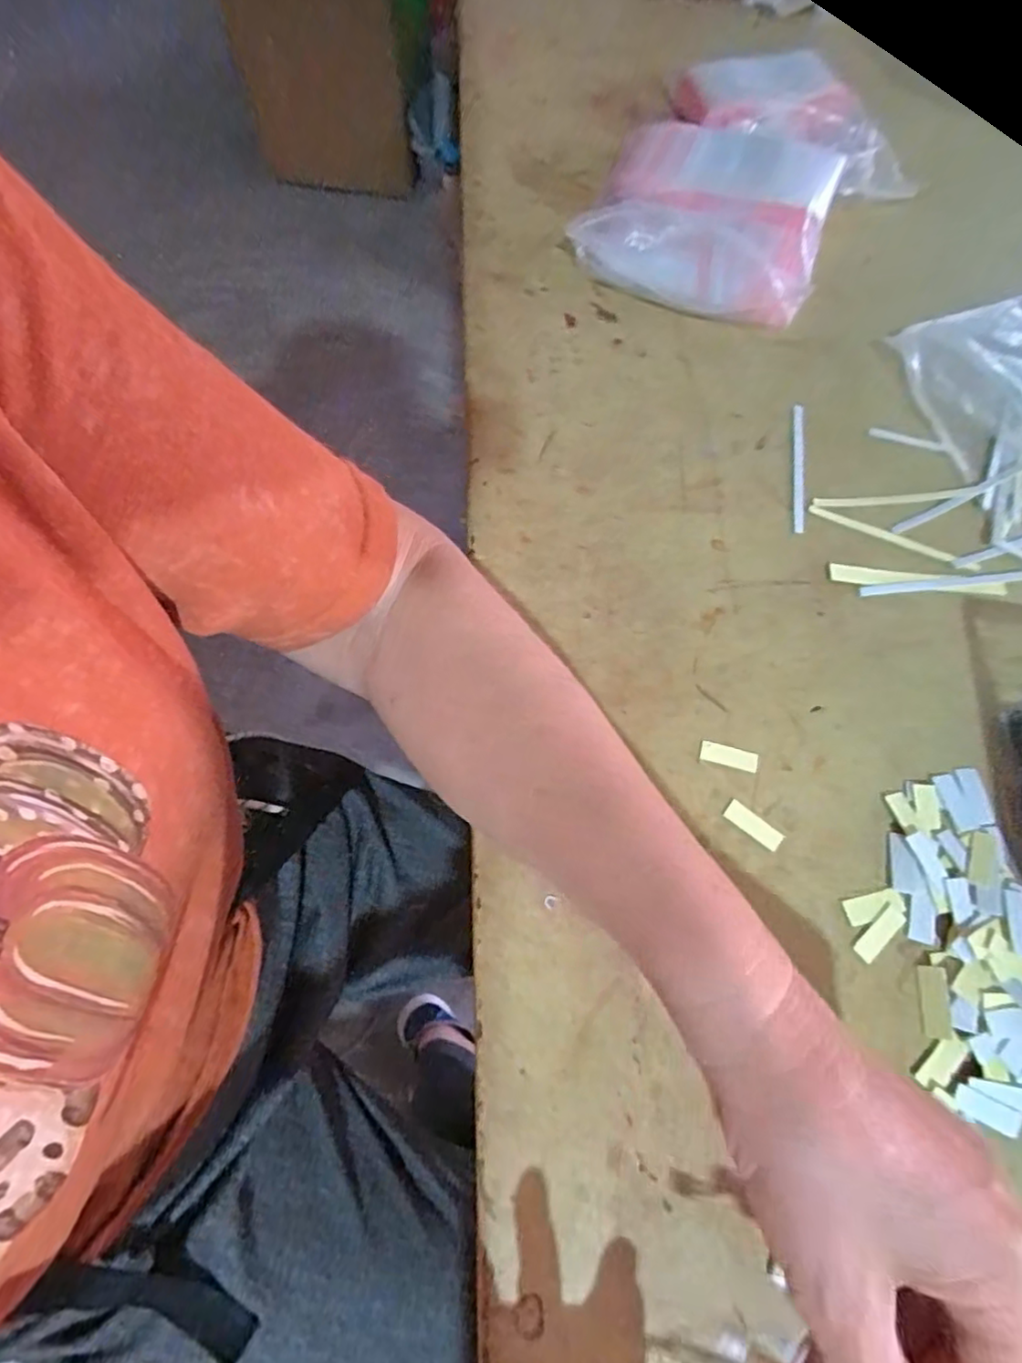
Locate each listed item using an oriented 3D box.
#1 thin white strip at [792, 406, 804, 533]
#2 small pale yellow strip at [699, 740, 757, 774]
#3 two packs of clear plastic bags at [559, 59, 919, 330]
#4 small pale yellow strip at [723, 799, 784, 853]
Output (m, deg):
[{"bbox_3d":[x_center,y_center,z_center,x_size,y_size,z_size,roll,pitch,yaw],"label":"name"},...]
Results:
[{"bbox_3d":[0.168,-0.126,0.370,0.006,0.007,0.087,7,67,3],"label":"thin white strip"},{"bbox_3d":[0.107,0.036,0.310,0.028,0.004,0.009,13,68,6],"label":"small pale yellow strip"},{"bbox_3d":[0.153,-0.329,0.414,0.159,0.061,0.193,28,70,11],"label":"two packs of clear plastic bags"},{"bbox_3d":[0.114,0.068,0.299,0.028,0.004,0.010,37,78,17],"label":"small pale yellow strip"}]

